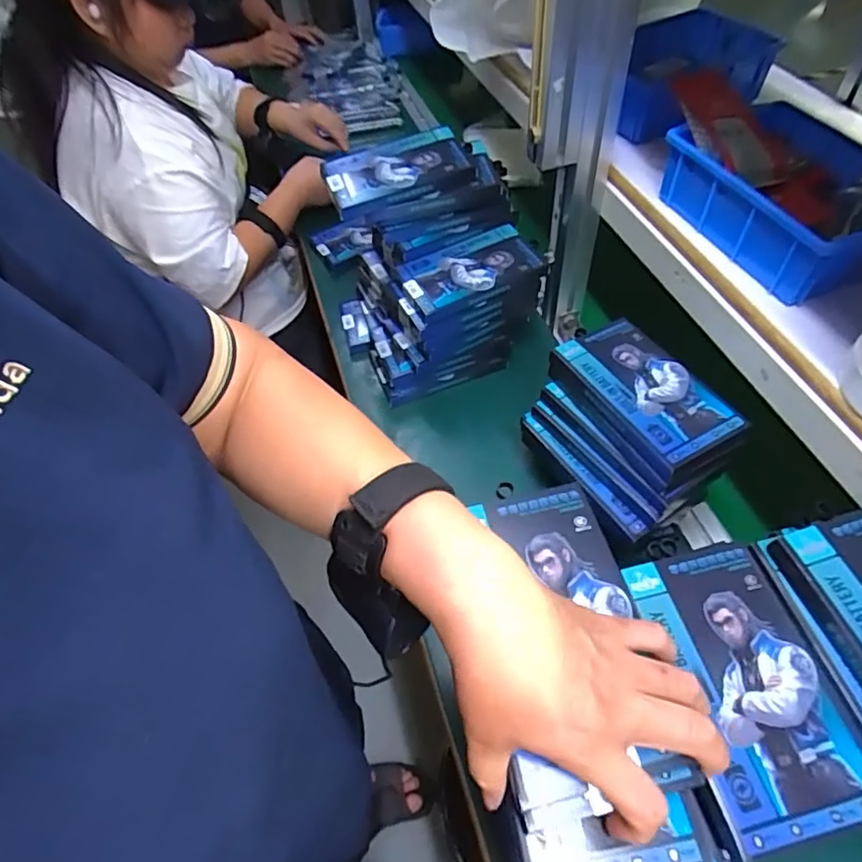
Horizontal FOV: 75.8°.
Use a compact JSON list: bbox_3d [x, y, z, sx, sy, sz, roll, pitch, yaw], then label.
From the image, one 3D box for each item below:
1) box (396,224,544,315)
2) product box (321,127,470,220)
[{"bbox_3d":[0.046,-0.196,0.663,0.160,0.019,0.089,-22,55,-11],"label":"box"},{"bbox_3d":[-0.042,-0.310,0.656,0.162,0.030,0.083,-16,54,-7],"label":"product box"}]

